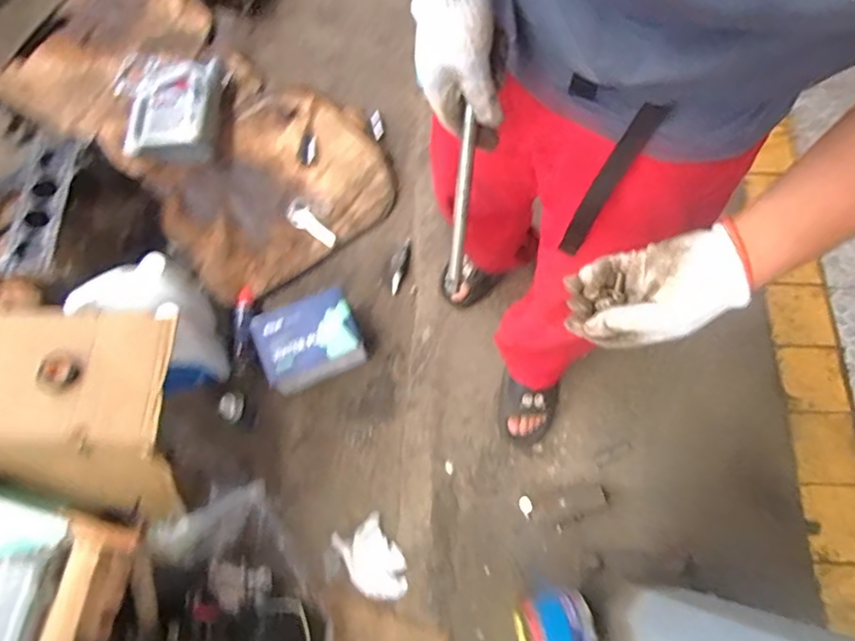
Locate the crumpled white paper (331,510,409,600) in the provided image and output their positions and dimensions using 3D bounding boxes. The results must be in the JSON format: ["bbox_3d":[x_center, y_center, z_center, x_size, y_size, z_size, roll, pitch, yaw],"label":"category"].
[{"bbox_3d":[-0.110,0.489,1.143,0.107,0.026,0.164,-31,72,-11],"label":"crumpled white paper"}]

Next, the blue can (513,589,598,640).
[{"bbox_3d":[0.234,0.556,1.016,0.143,0.120,0.108,-21,71,-6],"label":"blue can"}]

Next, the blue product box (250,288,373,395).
[{"bbox_3d":[-0.266,0.048,1.270,0.220,0.114,0.168,-25,72,-8],"label":"blue product box"}]

